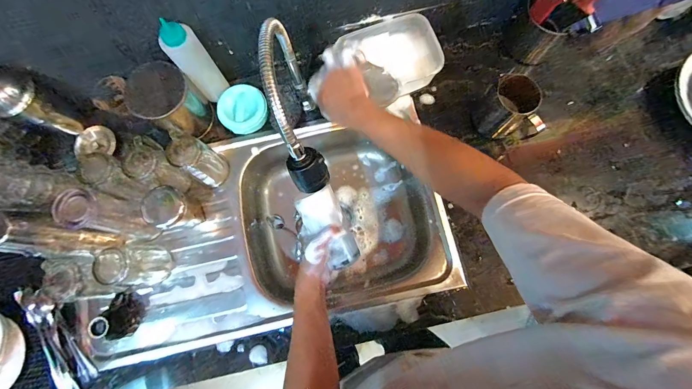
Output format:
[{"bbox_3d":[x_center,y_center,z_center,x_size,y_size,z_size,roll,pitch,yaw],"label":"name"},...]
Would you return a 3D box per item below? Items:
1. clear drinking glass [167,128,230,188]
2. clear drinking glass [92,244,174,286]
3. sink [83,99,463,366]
[{"bbox_3d":[-0.286,-0.065,0.605,0.070,0.122,0.066,32,82,7],"label":"clear drinking glass"},{"bbox_3d":[-0.379,0.128,0.562,0.067,0.114,0.075,-15,80,-1],"label":"clear drinking glass"},{"bbox_3d":[-0.158,0.077,0.687,0.714,0.144,0.388,-12,80,-1],"label":"sink"}]

